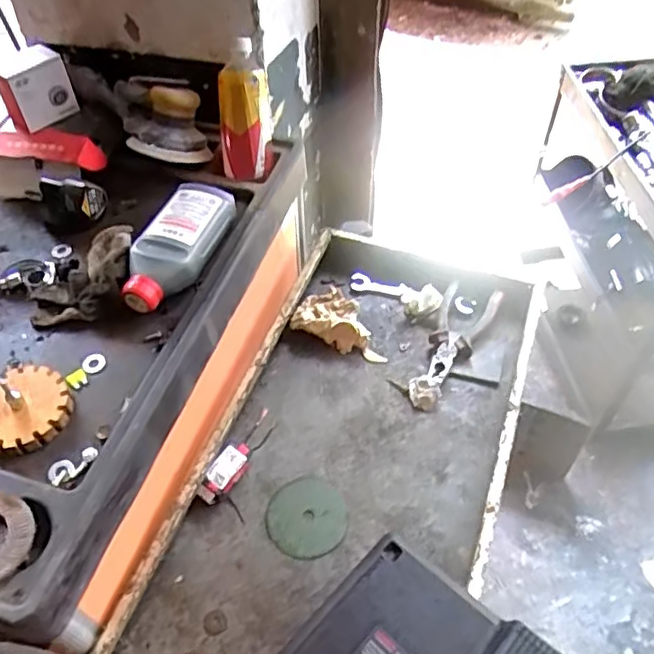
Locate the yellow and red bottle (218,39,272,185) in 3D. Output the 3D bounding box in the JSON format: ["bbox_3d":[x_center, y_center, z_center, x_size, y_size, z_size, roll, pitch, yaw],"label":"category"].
[{"bbox_3d":[-0.101,-0.254,0.747,0.063,0.137,0.068,-4,51,-2],"label":"yellow and red bottle"}]

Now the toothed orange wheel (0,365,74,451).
[{"bbox_3d":[-0.295,0.076,0.595,0.083,0.027,0.085,-1,51,1],"label":"toothed orange wheel"}]

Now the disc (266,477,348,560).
[{"bbox_3d":[-0.023,0.222,0.726,0.090,0.009,0.092,-1,51,1],"label":"disc"}]

